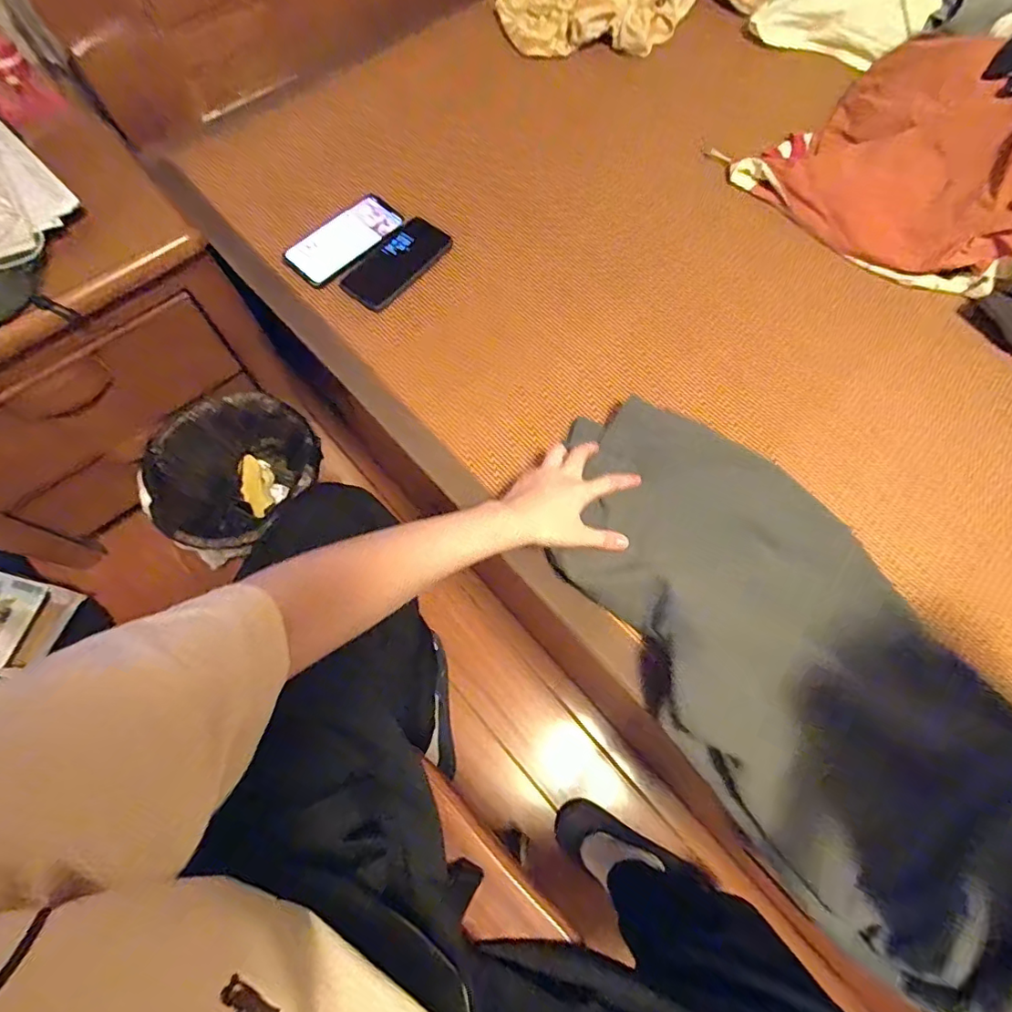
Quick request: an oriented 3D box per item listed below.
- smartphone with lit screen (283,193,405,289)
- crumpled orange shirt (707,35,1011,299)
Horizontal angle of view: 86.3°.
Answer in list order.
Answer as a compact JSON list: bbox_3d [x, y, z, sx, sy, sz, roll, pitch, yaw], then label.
[{"bbox_3d":[-0.216,-0.361,0.729,0.077,0.013,0.161,43,75,13],"label":"smartphone with lit screen"},{"bbox_3d":[0.584,-0.444,0.677,0.455,0.216,0.268,42,74,13],"label":"crumpled orange shirt"}]

